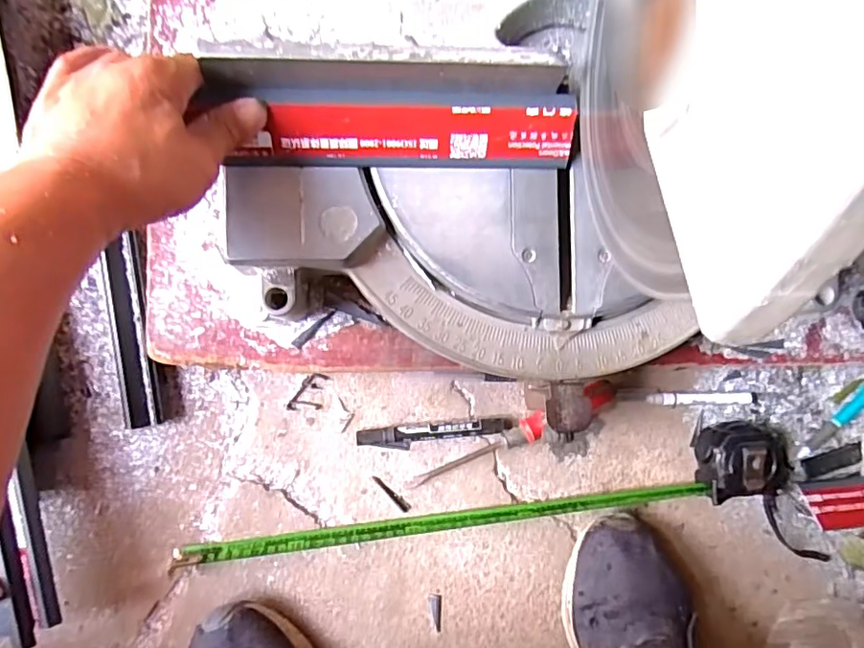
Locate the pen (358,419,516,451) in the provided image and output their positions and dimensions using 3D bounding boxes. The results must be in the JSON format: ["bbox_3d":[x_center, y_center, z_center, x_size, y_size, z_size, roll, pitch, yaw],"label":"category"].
[{"bbox_3d":[0.003,0.096,0.491,0.132,0.017,0.021,-2,90,-6],"label":"pen"}]

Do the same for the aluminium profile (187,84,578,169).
[{"bbox_3d":[-0.023,-0.129,0.376,0.239,0.037,0.041,-1,90,-6],"label":"aluminium profile"}]

